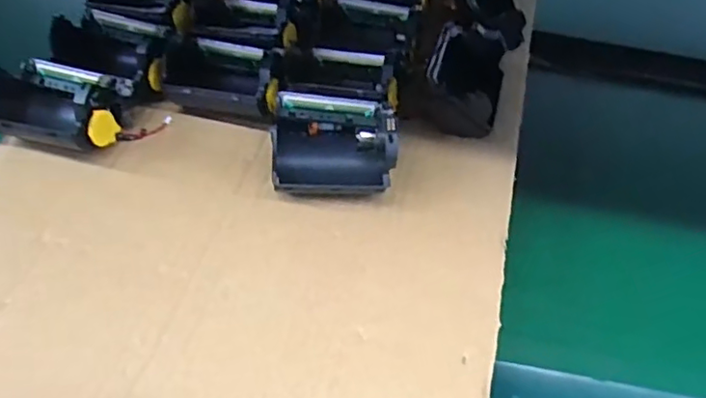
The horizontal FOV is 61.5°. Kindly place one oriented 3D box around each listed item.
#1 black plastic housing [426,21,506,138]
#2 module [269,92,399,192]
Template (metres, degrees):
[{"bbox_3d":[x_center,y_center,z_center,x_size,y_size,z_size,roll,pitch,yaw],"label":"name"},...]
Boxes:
[{"bbox_3d":[0.073,-0.076,0.389,0.048,0.042,0.073,18,52,7],"label":"black plastic housing"},{"bbox_3d":[-0.012,-0.028,0.340,0.068,0.037,0.059,-2,52,-9],"label":"module"}]

